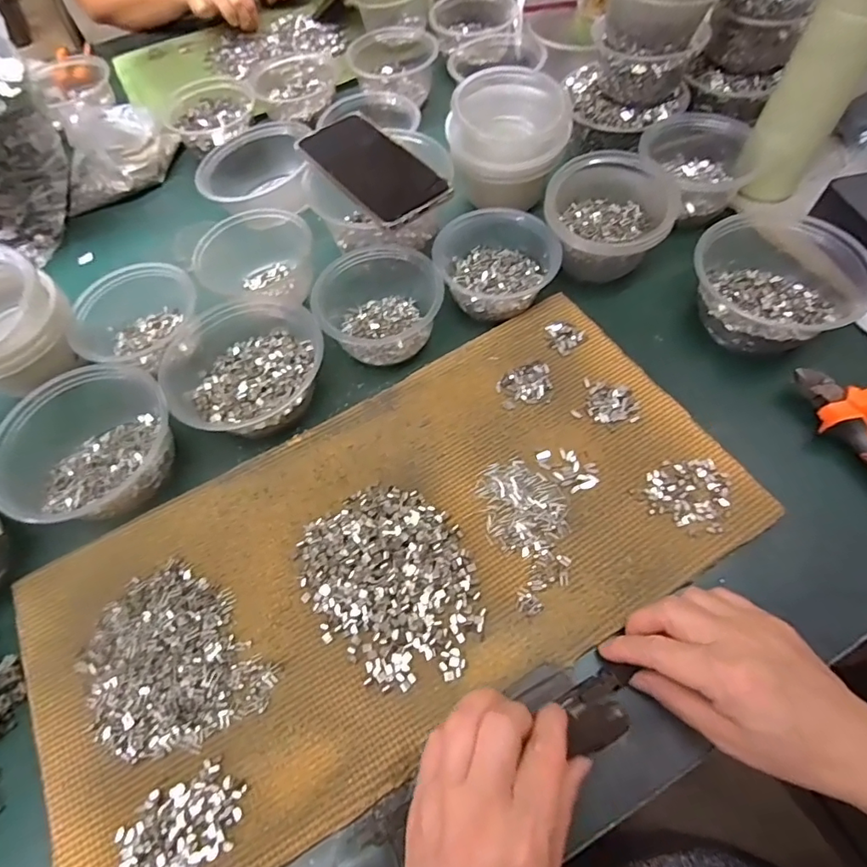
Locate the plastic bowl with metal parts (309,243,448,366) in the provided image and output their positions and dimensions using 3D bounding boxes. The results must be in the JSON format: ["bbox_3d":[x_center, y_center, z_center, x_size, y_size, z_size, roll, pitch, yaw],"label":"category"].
[{"bbox_3d":[-0.049,-0.126,0.472,0.113,0.062,0.106,-1,62,2],"label":"plastic bowl with metal parts"}]

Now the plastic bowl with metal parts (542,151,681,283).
[{"bbox_3d":[0.166,-0.210,0.495,0.115,0.072,0.112,-1,62,2],"label":"plastic bowl with metal parts"}]

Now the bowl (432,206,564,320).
[{"bbox_3d":[0.057,-0.162,0.489,0.108,0.052,0.100,-1,62,2],"label":"bowl"}]

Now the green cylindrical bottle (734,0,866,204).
[{"bbox_3d":[0.355,-0.321,0.470,0.067,0.196,0.057,31,68,17],"label":"green cylindrical bottle"}]

